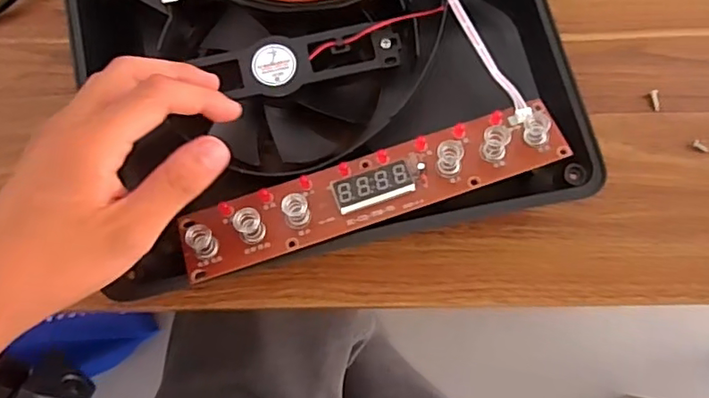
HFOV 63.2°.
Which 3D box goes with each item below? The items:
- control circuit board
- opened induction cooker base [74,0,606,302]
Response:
[{"bbox_3d":[0.011,-0.007,0.302,0.206,0.020,0.036,-18,77,-7],"label":"control circuit board"},{"bbox_3d":[-0.032,-0.142,0.361,0.266,0.059,0.349,-11,77,-4],"label":"opened induction cooker base"}]

